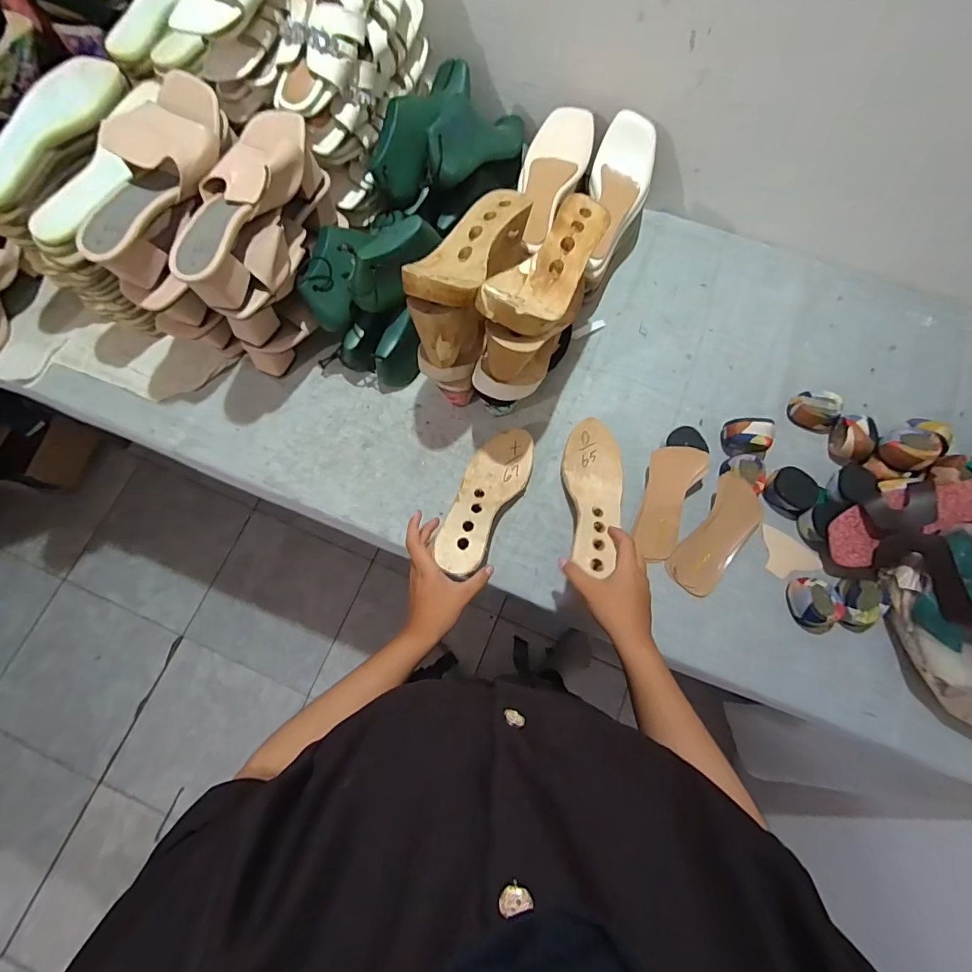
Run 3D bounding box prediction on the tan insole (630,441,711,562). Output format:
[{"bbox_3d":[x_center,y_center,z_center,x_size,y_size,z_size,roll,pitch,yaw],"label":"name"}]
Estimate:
[{"bbox_3d":[0.252,0.025,0.643,0.070,0.009,0.158,14,95,21],"label":"tan insole"}]

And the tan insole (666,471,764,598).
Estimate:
[{"bbox_3d":[0.312,0.069,0.629,0.072,0.016,0.162,32,91,8],"label":"tan insole"}]

